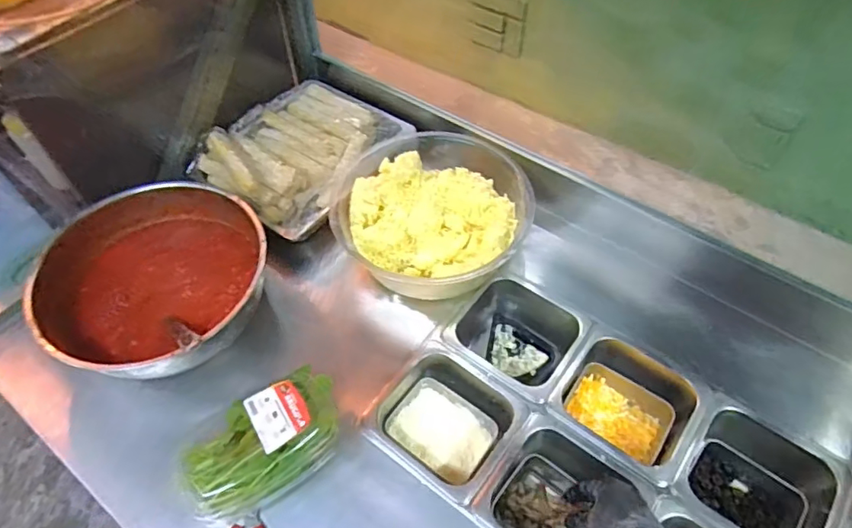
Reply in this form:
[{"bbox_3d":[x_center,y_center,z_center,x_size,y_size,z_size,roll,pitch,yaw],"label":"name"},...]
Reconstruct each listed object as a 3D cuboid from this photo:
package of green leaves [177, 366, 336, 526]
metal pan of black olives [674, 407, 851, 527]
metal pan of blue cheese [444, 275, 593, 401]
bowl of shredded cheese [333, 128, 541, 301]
[{"bbox_3d":[-0.200,0.217,0.671,0.206,0.076,0.135,-38,62,-22],"label":"package of green leaves"},{"bbox_3d":[0.409,0.287,0.693,0.168,0.108,0.159,32,61,21],"label":"metal pan of black olives"},{"bbox_3d":[0.140,0.116,0.829,0.173,0.098,0.180,30,61,21],"label":"metal pan of blue cheese"},{"bbox_3d":[0.014,-0.077,0.859,0.296,0.098,0.283,24,59,18],"label":"bowl of shredded cheese"}]

